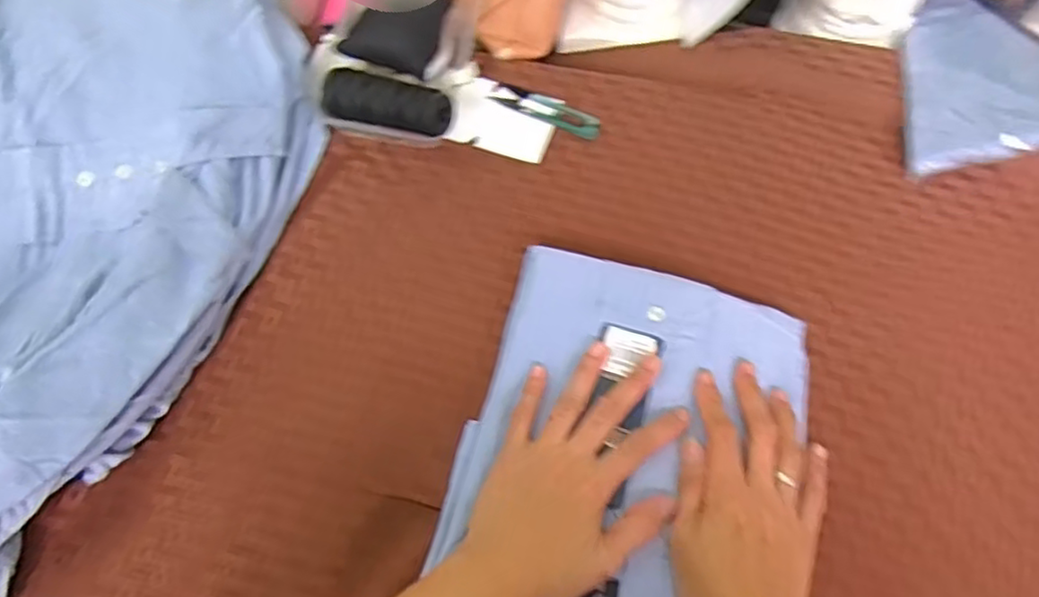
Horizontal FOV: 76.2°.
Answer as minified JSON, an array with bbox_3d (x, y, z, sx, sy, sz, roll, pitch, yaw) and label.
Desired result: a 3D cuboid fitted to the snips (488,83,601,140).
[{"bbox_3d":[0.023,-0.168,0.587,0.101,0.004,0.025,24,67,11],"label":"snips"}]

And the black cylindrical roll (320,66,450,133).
[{"bbox_3d":[-0.111,-0.160,0.538,0.121,0.029,0.034,19,65,26],"label":"black cylindrical roll"}]

